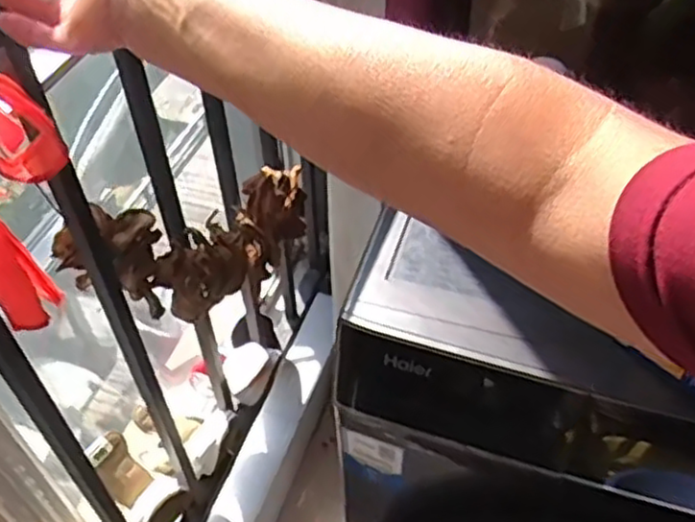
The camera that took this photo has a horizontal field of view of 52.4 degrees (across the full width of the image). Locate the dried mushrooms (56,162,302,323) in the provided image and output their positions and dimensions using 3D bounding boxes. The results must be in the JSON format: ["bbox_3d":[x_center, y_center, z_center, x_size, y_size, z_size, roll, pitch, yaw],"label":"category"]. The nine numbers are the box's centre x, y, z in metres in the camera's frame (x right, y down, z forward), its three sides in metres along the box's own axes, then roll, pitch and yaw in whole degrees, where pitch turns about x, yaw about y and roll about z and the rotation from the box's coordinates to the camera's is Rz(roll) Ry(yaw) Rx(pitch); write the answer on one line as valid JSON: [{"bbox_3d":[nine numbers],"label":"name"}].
[{"bbox_3d":[-0.171,-0.015,0.779,0.262,0.163,0.071,-23,50,-17],"label":"dried mushrooms"}]

